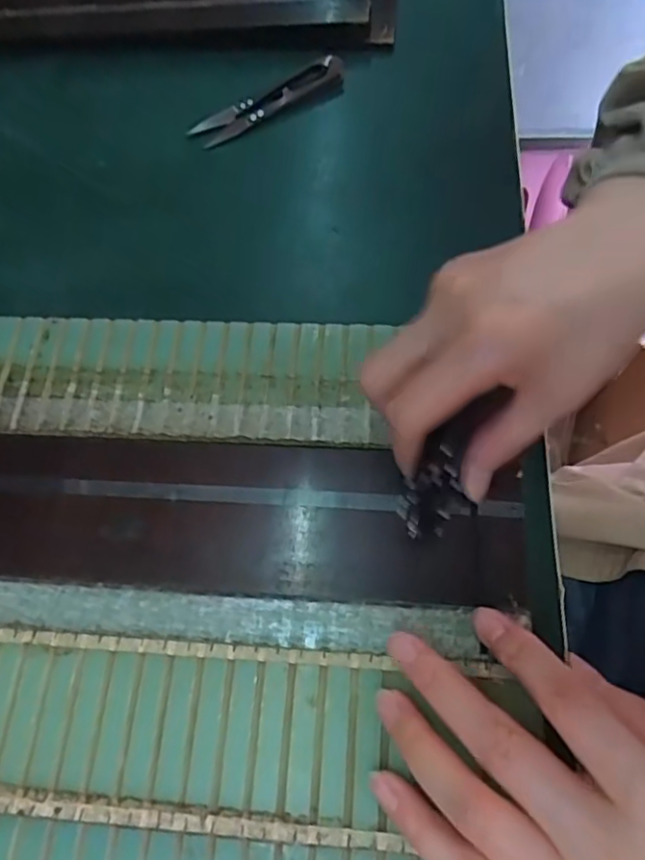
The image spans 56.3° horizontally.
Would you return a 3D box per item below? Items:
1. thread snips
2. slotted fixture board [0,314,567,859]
[{"bbox_3d":[-0.032,-0.200,0.367,0.100,0.014,0.021,-31,68,-10],"label":"thread snips"},{"bbox_3d":[-0.046,0.066,0.251,0.272,0.009,0.257,3,67,4],"label":"slotted fixture board"}]

